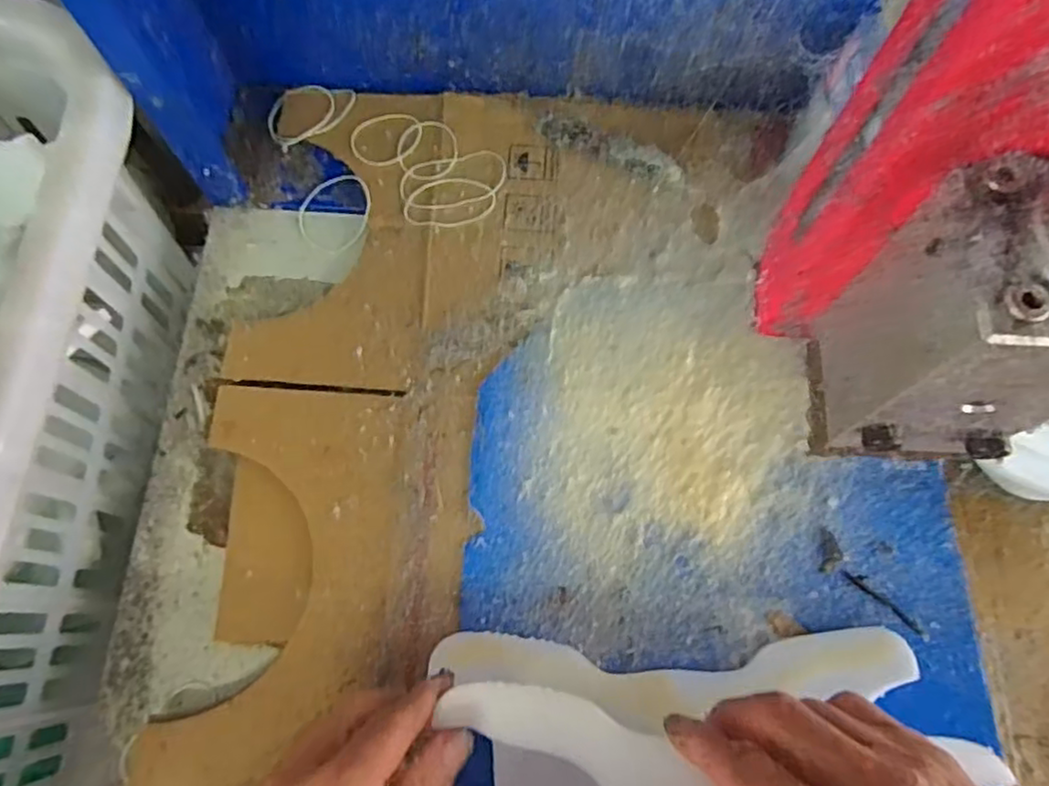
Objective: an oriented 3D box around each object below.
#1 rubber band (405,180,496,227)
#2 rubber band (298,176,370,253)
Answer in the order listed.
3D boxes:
[{"bbox_3d":[-0.054,-0.140,0.480,0.066,0.004,0.041,0,71,0],"label":"rubber band"},{"bbox_3d":[-0.140,-0.133,0.482,0.053,0.005,0.065,6,75,8],"label":"rubber band"}]

